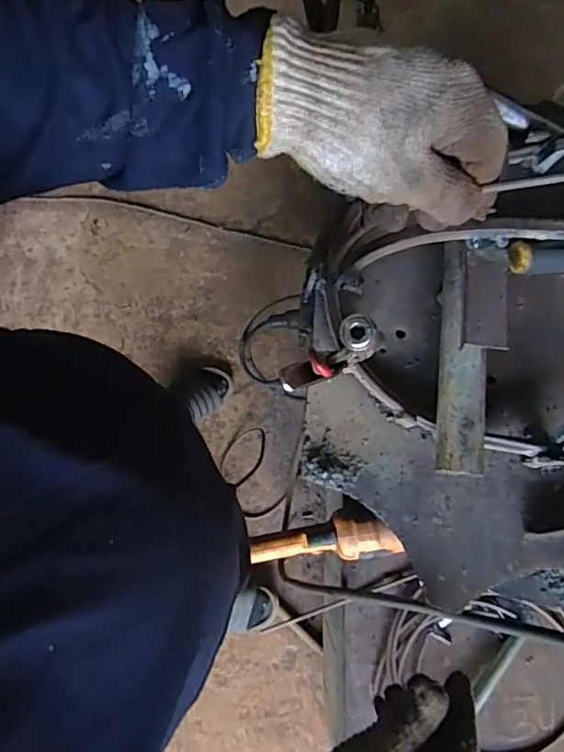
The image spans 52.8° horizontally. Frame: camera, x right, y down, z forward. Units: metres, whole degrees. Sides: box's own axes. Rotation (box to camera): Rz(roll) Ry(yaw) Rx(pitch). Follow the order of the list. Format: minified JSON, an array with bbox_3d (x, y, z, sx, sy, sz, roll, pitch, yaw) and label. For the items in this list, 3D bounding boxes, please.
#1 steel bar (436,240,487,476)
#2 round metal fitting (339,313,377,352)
[{"bbox_3d":[0.128,-0.014,0.403,0.030,0.014,0.166,6,78,1],"label":"steel bar"},{"bbox_3d":[0.032,-0.018,0.242,0.015,0.005,0.015,-1,78,0],"label":"round metal fitting"}]

